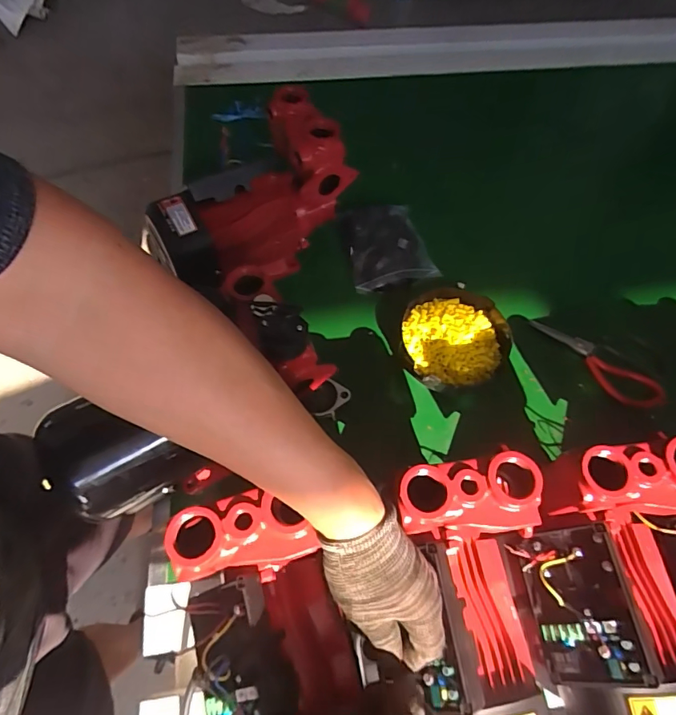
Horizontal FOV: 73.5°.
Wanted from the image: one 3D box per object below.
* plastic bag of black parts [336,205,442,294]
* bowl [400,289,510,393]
[{"bbox_3d":[0.071,-0.168,0.677,0.118,0.042,0.143,-12,65,-8],"label":"plastic bag of black parts"},{"bbox_3d":[0.158,-0.022,0.616,0.142,0.051,0.132,1,64,-2],"label":"bowl"}]

